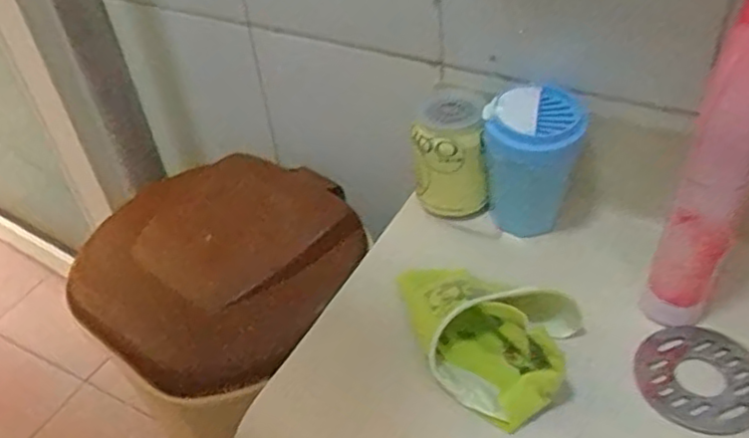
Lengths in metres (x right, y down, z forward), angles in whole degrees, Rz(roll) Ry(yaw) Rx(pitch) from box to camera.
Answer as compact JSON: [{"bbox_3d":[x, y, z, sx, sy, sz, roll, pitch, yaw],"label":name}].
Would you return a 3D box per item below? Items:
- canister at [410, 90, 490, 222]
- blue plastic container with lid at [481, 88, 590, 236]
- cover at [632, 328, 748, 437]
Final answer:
[{"bbox_3d":[0.061,-0.052,0.576,0.061,0.092,0.072,-3,43,3],"label":"canister"},{"bbox_3d":[0.121,-0.038,0.547,0.072,0.117,0.058,9,45,16],"label":"blue plastic container with lid"},{"bbox_3d":[0.214,0.106,0.459,0.072,0.004,0.080,-32,48,-15],"label":"cover"}]

